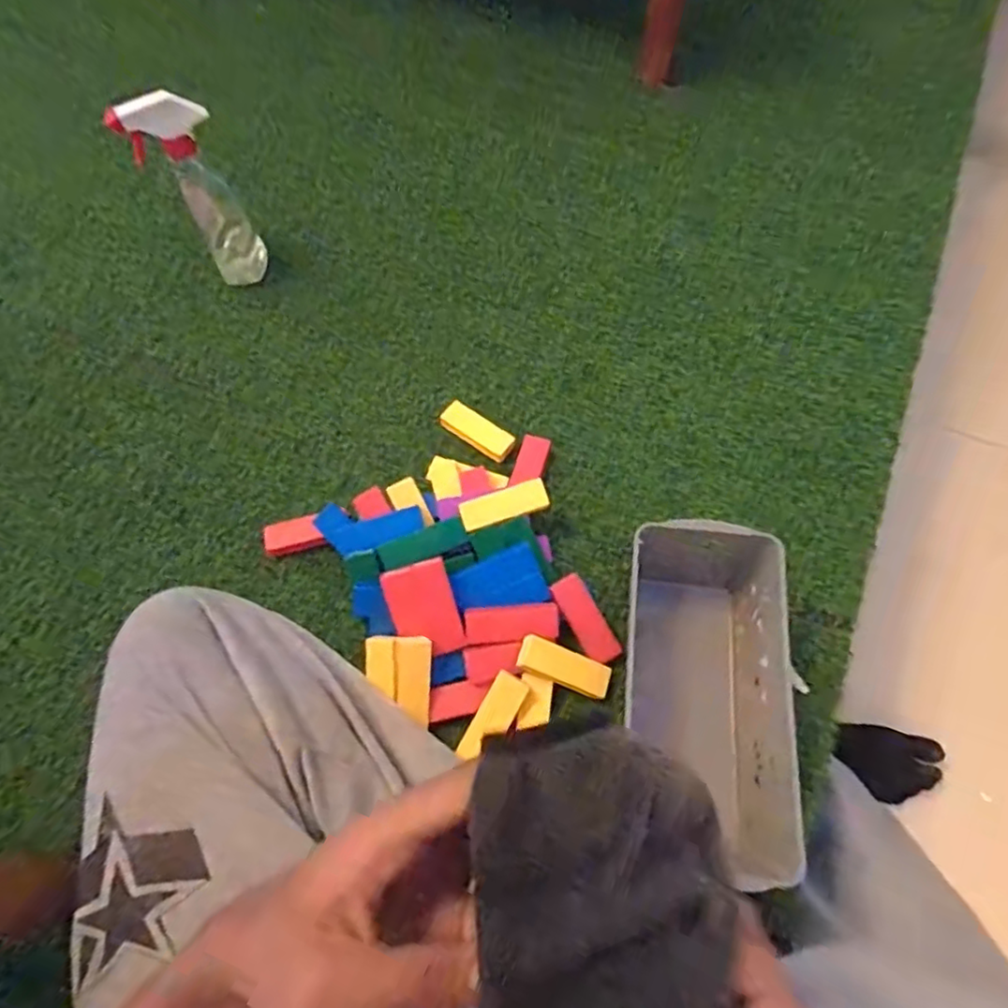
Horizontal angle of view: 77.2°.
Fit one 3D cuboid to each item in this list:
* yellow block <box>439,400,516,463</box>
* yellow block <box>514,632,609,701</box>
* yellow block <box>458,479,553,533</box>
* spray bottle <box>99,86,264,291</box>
[{"bbox_3d":[-0.030,-0.082,0.714,0.089,0.019,0.033,33,69,16],"label":"yellow block"},{"bbox_3d":[0.056,0.151,0.583,0.087,0.013,0.032,24,66,-5],"label":"yellow block"},{"bbox_3d":[0.001,0.001,0.617,0.085,0.016,0.029,-16,65,-7],"label":"yellow block"},{"bbox_3d":[-0.360,-0.364,0.746,0.088,0.240,0.059,-33,68,-14],"label":"spray bottle"}]

